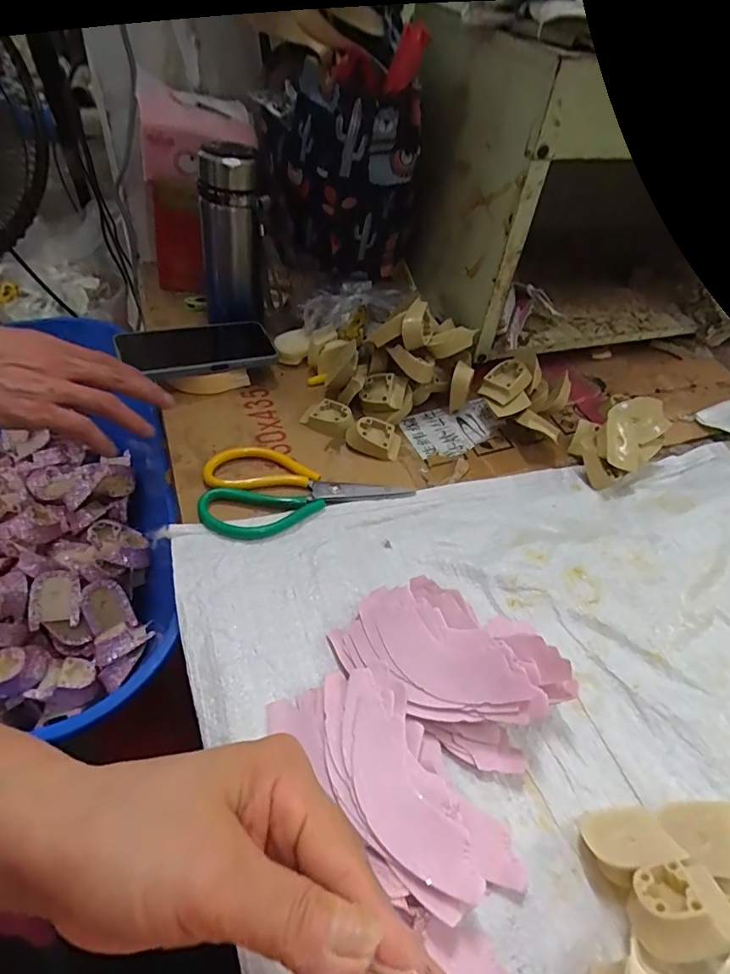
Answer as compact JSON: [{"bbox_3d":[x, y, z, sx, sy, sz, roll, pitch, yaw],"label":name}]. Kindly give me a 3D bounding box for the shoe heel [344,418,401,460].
[{"bbox_3d":[0.009,-0.053,0.527,0.055,0.022,0.038,16,48,7],"label":"shoe heel"}]

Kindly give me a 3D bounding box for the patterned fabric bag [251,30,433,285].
[{"bbox_3d":[-0.034,-0.333,0.560,0.172,0.230,0.097,6,48,-4],"label":"patterned fabric bag"}]

